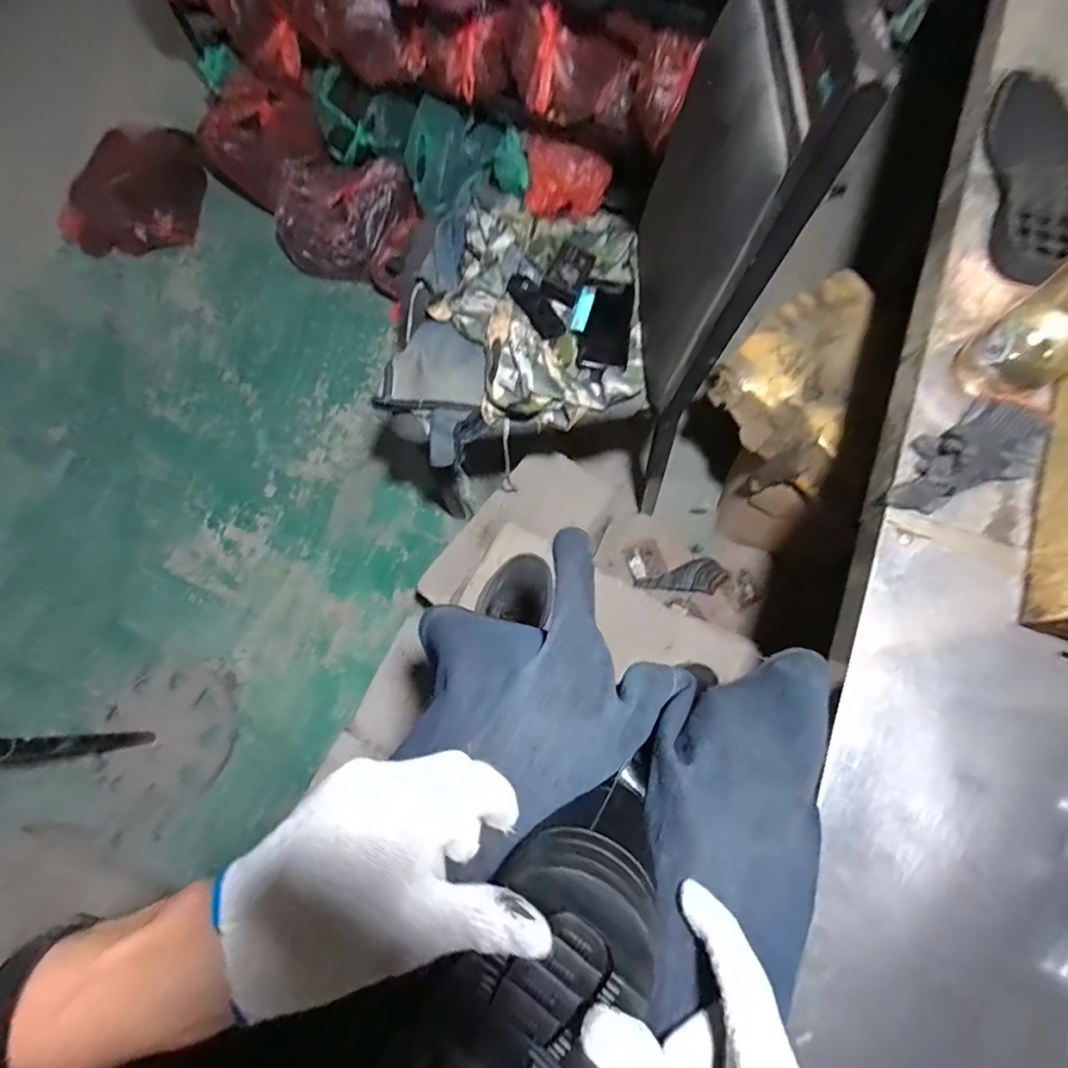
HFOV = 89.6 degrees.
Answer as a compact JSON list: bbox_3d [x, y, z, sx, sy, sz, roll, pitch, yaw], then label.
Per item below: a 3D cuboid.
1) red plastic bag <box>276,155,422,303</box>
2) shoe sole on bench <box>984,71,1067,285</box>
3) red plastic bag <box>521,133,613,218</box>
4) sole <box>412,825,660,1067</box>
[{"bbox_3d":[-0.470,-0.806,1.389,0.367,0.157,0.258,19,76,9],"label":"red plastic bag"},{"bbox_3d":[0.557,-0.400,0.591,0.091,0.033,0.289,9,75,7],"label":"shoe sole on bench"},{"bbox_3d":[0.077,-0.822,1.248,0.197,0.112,0.119,3,74,5],"label":"red plastic bag"},{"bbox_3d":[-0.013,0.274,0.280,0.085,0.033,0.250,26,100,9],"label":"sole"}]

